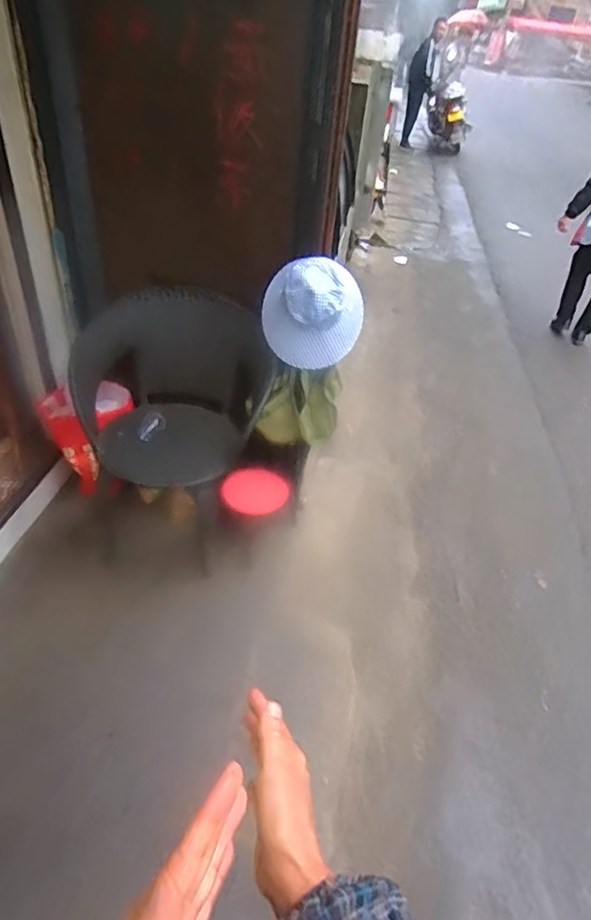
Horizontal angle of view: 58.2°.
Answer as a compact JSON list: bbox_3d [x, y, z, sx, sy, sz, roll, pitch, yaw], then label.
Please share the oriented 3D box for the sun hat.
[{"bbox_3d":[0.042,-0.392,1.459,0.277,0.272,0.137,10,38,6],"label":"sun hat"}]

